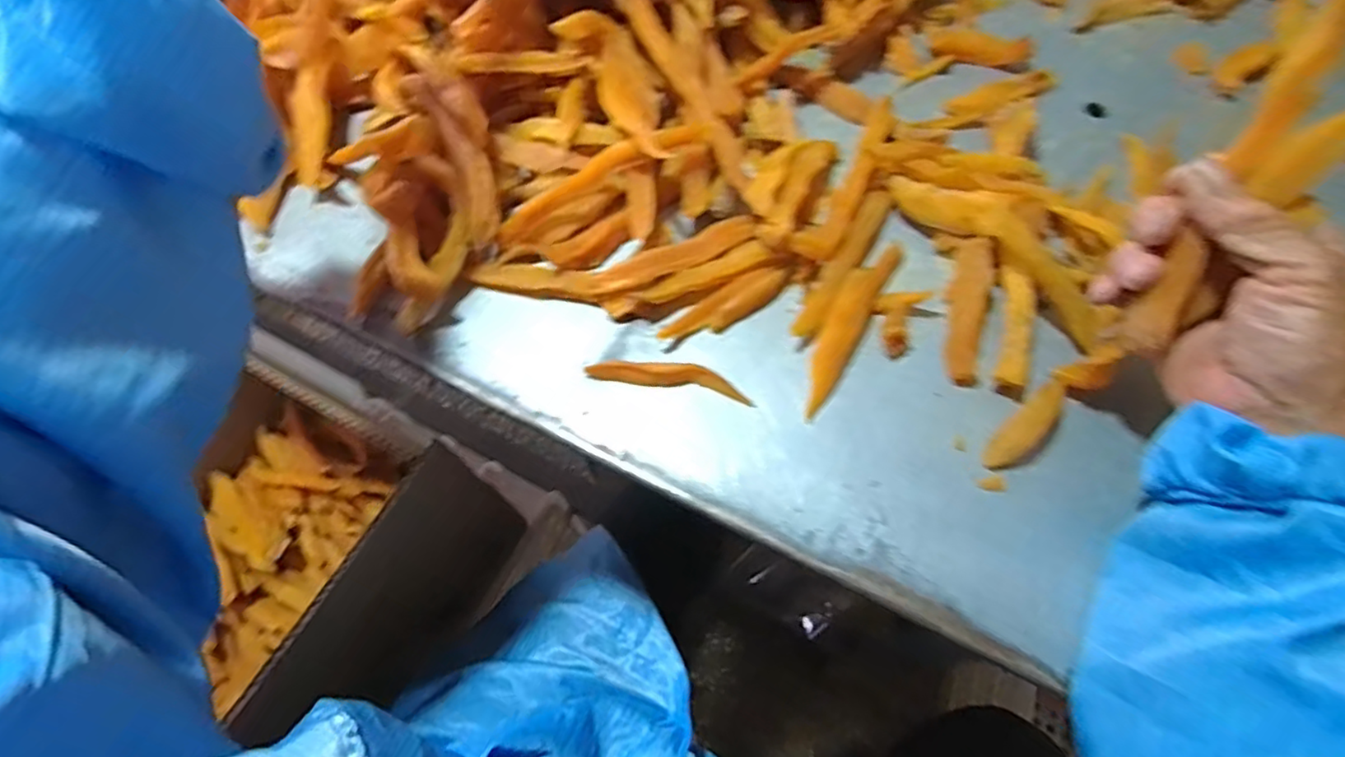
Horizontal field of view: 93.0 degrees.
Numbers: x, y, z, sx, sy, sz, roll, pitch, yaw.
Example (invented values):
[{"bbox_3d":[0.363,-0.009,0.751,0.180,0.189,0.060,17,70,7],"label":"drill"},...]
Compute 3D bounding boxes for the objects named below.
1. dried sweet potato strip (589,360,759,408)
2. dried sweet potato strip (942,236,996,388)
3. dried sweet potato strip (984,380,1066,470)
[{"bbox_3d":[-0.001,0.000,0.352,0.089,0.009,0.017,9,64,7],"label":"dried sweet potato strip"},{"bbox_3d":[0.162,-0.039,0.349,0.019,0.013,0.084,13,65,10],"label":"dried sweet potato strip"},{"bbox_3d":[0.179,0.024,0.321,0.057,0.013,0.018,-38,67,-15],"label":"dried sweet potato strip"}]

